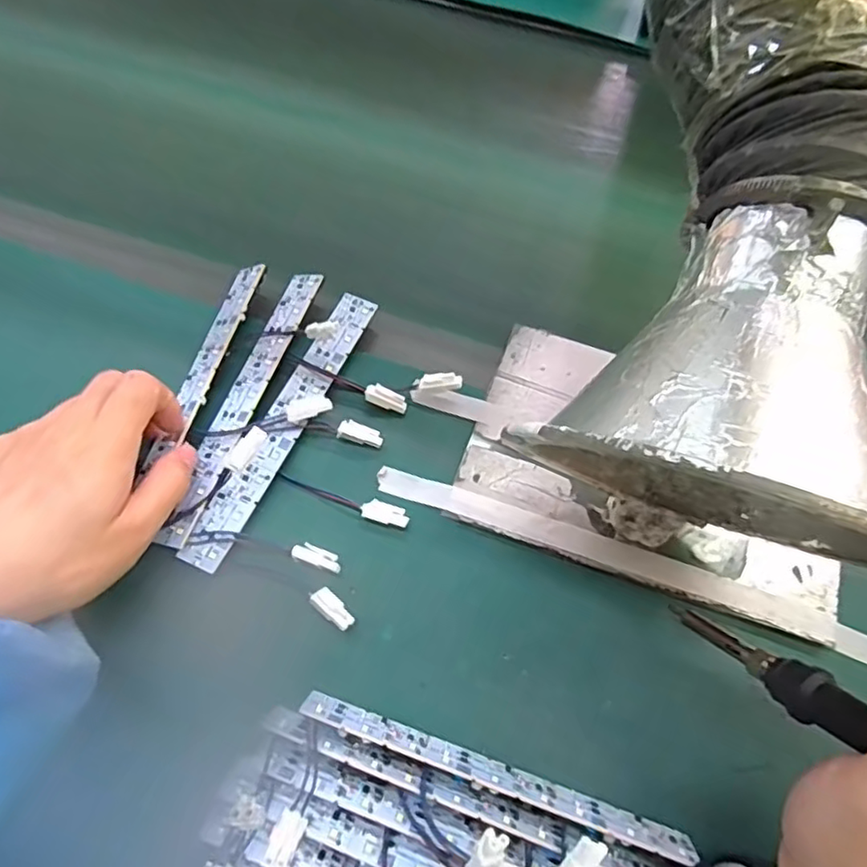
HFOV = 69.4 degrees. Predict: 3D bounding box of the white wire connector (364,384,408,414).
[{"bbox_3d":[-0.028,-0.022,0.383,0.027,0.008,0.011,24,63,-10],"label":"white wire connector"}]

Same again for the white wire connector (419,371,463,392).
[{"bbox_3d":[0.004,-0.031,0.380,0.025,0.008,0.009,-5,63,8],"label":"white wire connector"}]

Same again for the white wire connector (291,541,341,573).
[{"bbox_3d":[-0.062,0.066,0.338,0.026,0.009,0.009,16,63,5],"label":"white wire connector"}]

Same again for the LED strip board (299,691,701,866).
[{"bbox_3d":[0.029,0.159,0.291,0.188,0.009,0.013,18,65,6],"label":"LED strip board"}]

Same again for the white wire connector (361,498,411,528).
[{"bbox_3d":[-0.027,0.046,0.354,0.027,0.007,0.012,14,64,5],"label":"white wire connector"}]

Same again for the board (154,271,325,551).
[{"bbox_3d":[-0.112,-0.022,0.375,0.021,0.009,0.190,17,65,6],"label":"board"}]

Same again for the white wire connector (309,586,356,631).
[{"bbox_3d":[-0.053,0.092,0.329,0.025,0.004,0.012,38,68,15],"label":"white wire connector"}]

